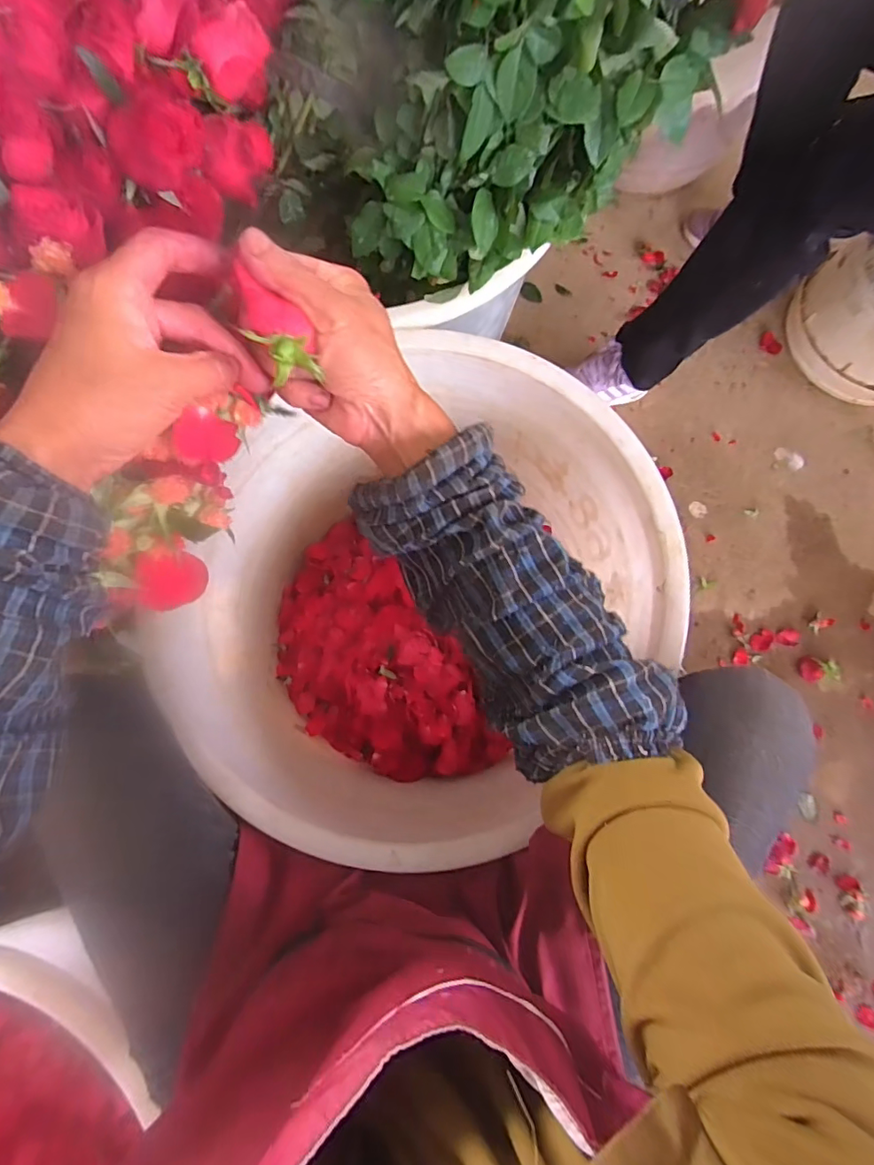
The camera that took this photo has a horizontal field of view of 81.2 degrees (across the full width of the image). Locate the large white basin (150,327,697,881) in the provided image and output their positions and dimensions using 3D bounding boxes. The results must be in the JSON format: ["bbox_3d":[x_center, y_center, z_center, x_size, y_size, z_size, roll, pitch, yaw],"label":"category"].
[{"bbox_3d":[-0.034,0.007,0.652,0.529,0.283,0.482,0,79,0],"label":"large white basin"}]

